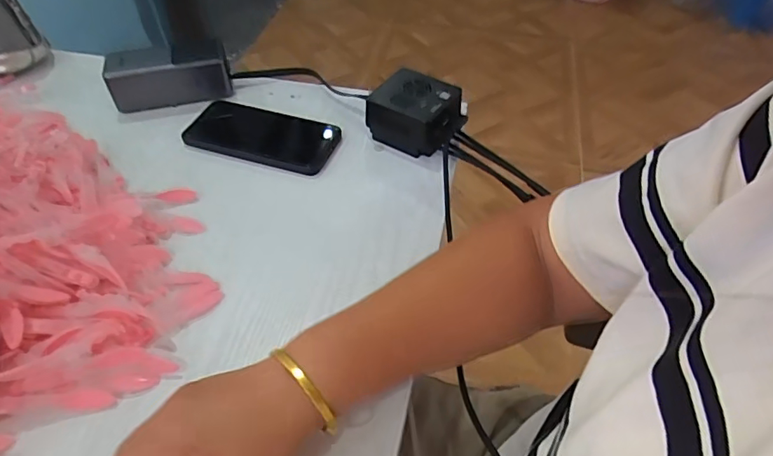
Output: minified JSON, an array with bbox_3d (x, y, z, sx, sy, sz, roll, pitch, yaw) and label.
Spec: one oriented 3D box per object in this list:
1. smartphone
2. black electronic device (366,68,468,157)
[{"bbox_3d":[-0.133,-0.099,0.541,0.158,0.010,0.079,14,50,12],"label":"smartphone"},{"bbox_3d":[0.032,-0.120,0.538,0.086,0.052,0.079,29,55,23],"label":"black electronic device"}]

